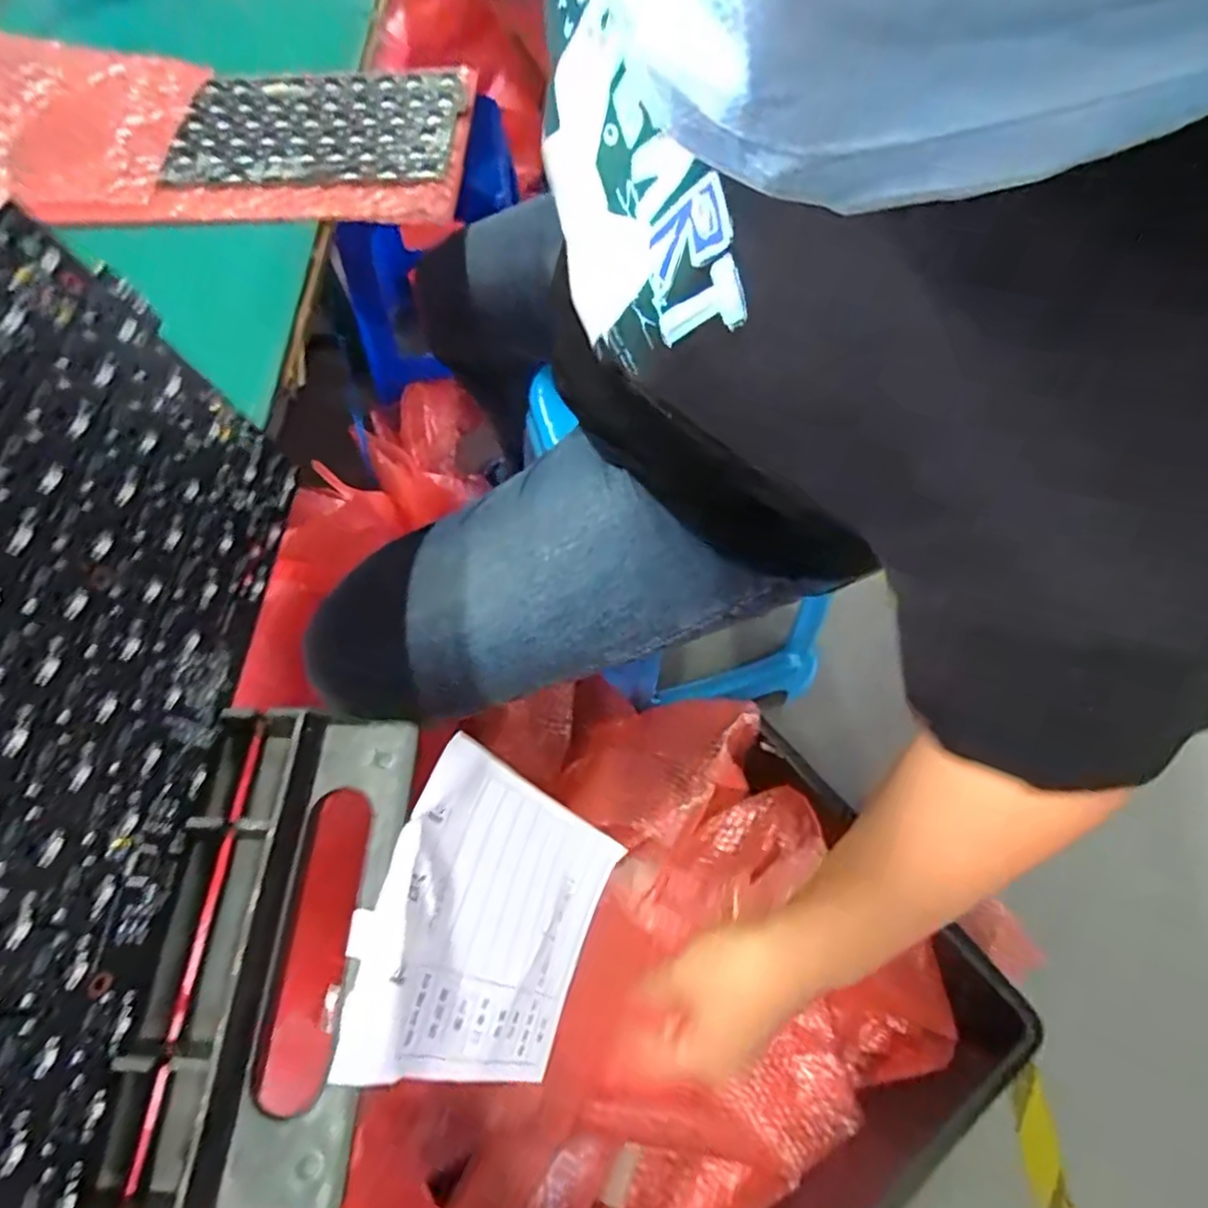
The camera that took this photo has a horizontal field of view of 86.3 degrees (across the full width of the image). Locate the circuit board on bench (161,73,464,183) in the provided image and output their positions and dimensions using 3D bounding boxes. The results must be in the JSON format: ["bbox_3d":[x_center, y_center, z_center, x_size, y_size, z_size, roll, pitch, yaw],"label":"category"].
[{"bbox_3d":[-0.184,-0.308,0.414,0.173,0.007,0.113,0,63,2],"label":"circuit board on bench"}]

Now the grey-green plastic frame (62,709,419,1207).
[{"bbox_3d":[-0.104,0.103,0.203,0.081,0.032,0.142,-3,63,0],"label":"grey-green plastic frame"}]

